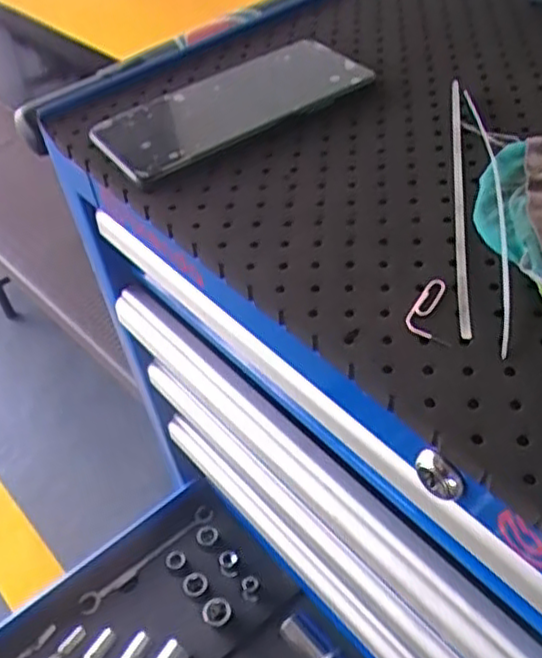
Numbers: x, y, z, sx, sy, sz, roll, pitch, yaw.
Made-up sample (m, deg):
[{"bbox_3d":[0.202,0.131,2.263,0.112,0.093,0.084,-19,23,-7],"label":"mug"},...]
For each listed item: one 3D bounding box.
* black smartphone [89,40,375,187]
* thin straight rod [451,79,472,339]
[{"bbox_3d":[-0.022,-0.133,0.416,0.156,0.010,0.073,-29,51,-19],"label":"black smartphone"},{"bbox_3d":[0.092,-0.069,0.345,0.005,0.005,0.198,3,47,10],"label":"thin straight rod"}]

